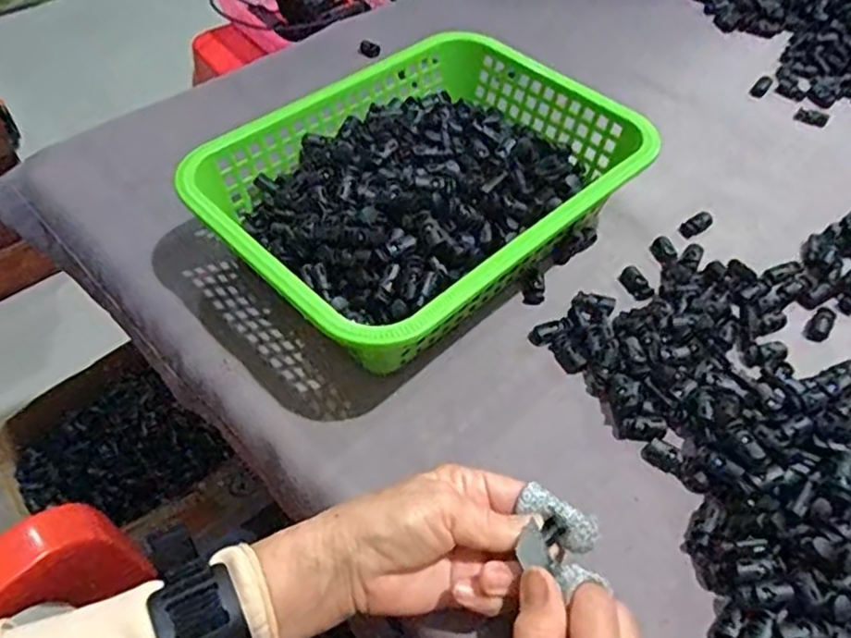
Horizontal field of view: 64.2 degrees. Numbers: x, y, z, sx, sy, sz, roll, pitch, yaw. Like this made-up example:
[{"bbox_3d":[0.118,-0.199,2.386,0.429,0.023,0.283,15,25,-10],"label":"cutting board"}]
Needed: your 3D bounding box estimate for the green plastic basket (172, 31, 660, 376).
[{"bbox_3d":[0.008,-0.096,0.501,0.223,0.082,0.315,37,59,25],"label":"green plastic basket"}]

